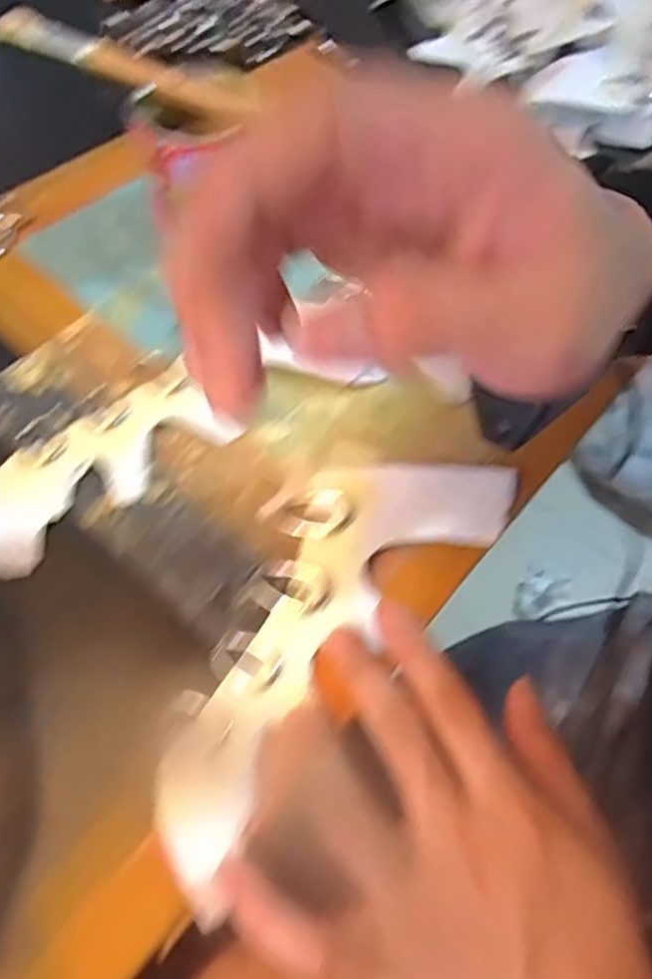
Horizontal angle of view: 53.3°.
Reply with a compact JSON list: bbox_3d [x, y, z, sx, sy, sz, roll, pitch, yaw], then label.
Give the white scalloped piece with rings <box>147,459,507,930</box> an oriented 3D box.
[{"bbox_3d":[-0.006,0.055,0.276,0.085,0.012,0.208,33,66,13],"label":"white scalloped piece with rings"}]

